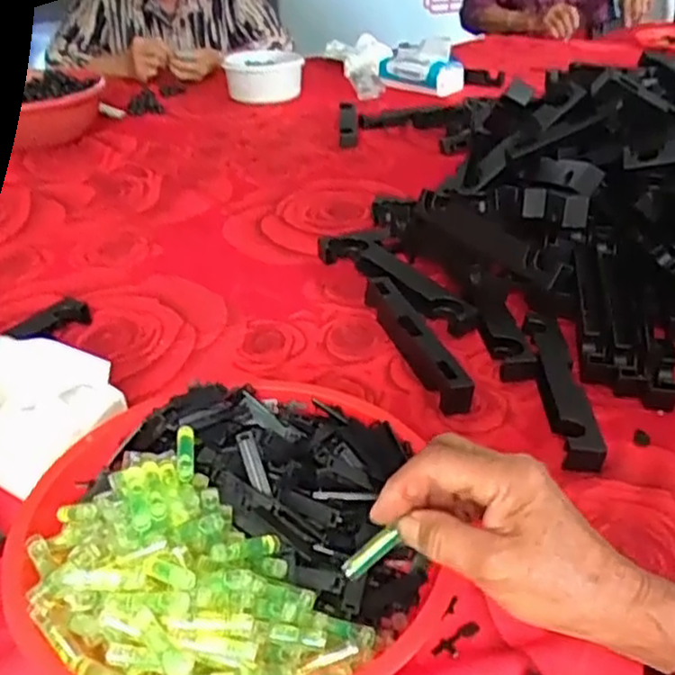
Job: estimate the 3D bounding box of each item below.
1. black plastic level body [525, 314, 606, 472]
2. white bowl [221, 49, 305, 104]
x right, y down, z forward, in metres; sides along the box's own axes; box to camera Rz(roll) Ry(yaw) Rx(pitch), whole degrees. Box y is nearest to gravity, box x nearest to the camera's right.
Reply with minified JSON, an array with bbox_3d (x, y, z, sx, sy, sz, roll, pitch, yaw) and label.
[{"bbox_3d":[0.193,0.039,0.622,0.031,0.026,0.189,2,34,3],"label":"black plastic level body"},{"bbox_3d":[-0.147,-0.521,1.430,0.150,0.068,0.154,-2,34,-2],"label":"white bowl"}]

